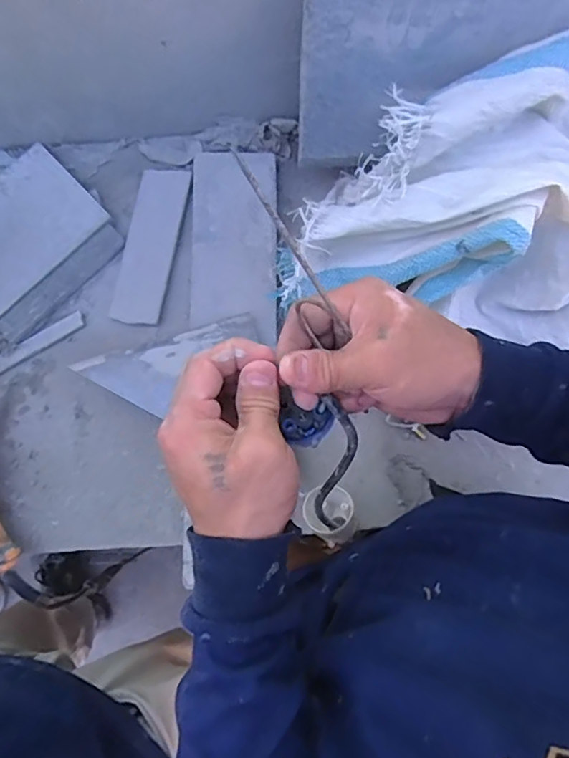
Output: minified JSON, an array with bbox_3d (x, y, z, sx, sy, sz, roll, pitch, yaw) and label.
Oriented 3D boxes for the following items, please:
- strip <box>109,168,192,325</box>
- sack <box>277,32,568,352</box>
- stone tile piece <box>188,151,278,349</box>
[{"bbox_3d":[-0.152,-0.152,0.611,0.059,0.015,0.180,11,78,3],"label":"strip"},{"bbox_3d":[0.196,-0.141,0.506,0.373,0.172,0.258,11,78,2],"label":"sack"},{"bbox_3d":[-0.057,-0.151,0.607,0.095,0.019,0.222,0,78,0],"label":"stone tile piece"}]

